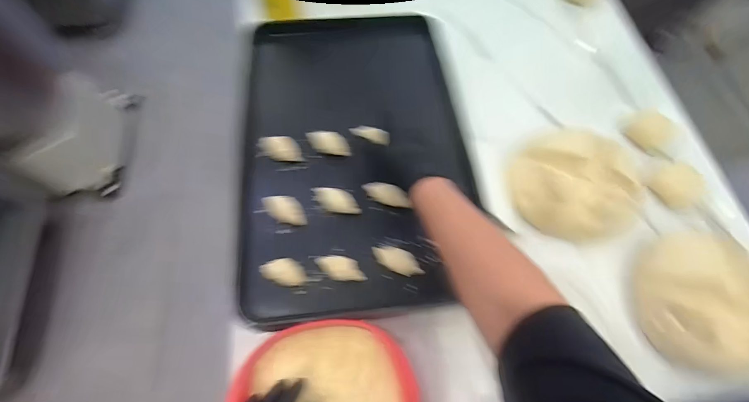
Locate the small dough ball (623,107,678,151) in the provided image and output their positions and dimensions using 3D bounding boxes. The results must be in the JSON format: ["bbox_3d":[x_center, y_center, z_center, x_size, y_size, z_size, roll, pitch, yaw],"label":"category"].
[{"bbox_3d":[0.581,-0.153,0.698,0.061,0.047,0.083,-32,72,-15],"label":"small dough ball"}]

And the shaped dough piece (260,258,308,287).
[{"bbox_3d":[-0.135,0.105,0.495,0.067,0.026,0.036,12,67,2],"label":"shaped dough piece"}]

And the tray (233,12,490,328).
[{"bbox_3d":[-0.029,-0.098,0.599,0.398,0.056,0.585,-2,69,-6],"label":"tray"}]

